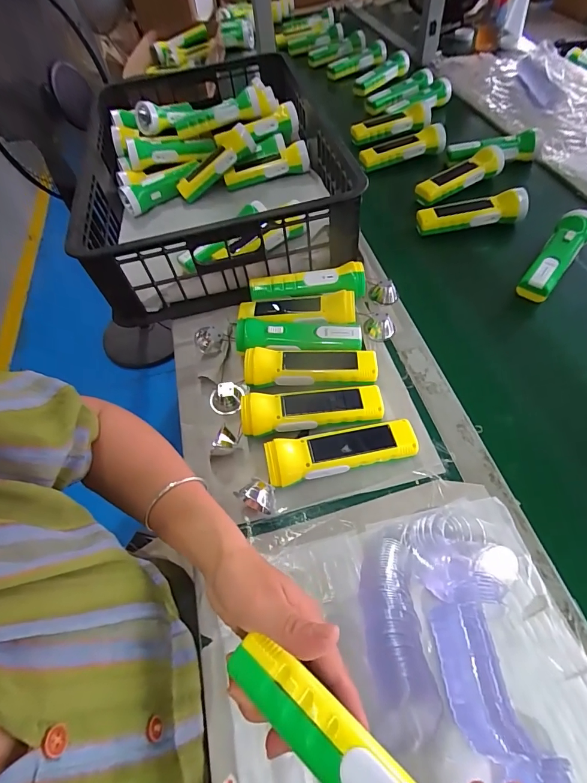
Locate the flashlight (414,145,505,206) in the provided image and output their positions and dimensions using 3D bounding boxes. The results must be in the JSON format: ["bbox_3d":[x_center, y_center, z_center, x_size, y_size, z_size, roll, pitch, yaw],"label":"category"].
[{"bbox_3d":[0.317,-0.403,0.738,0.193,0.053,0.044,-30,58,-16],"label":"flashlight"}]

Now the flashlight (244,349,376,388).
[{"bbox_3d":[0.021,-0.028,0.498,0.162,0.037,0.048,0,57,5],"label":"flashlight"}]

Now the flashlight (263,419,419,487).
[{"bbox_3d":[0.051,0.067,0.430,0.164,0.037,0.048,-13,57,-4],"label":"flashlight"}]

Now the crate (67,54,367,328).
[{"bbox_3d":[-0.153,-0.409,0.719,0.405,0.142,0.611,-16,57,-6],"label":"crate"}]

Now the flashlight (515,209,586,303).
[{"bbox_3d":[0.399,-0.210,0.589,0.049,0.043,0.190,35,64,25],"label":"flashlight"}]

